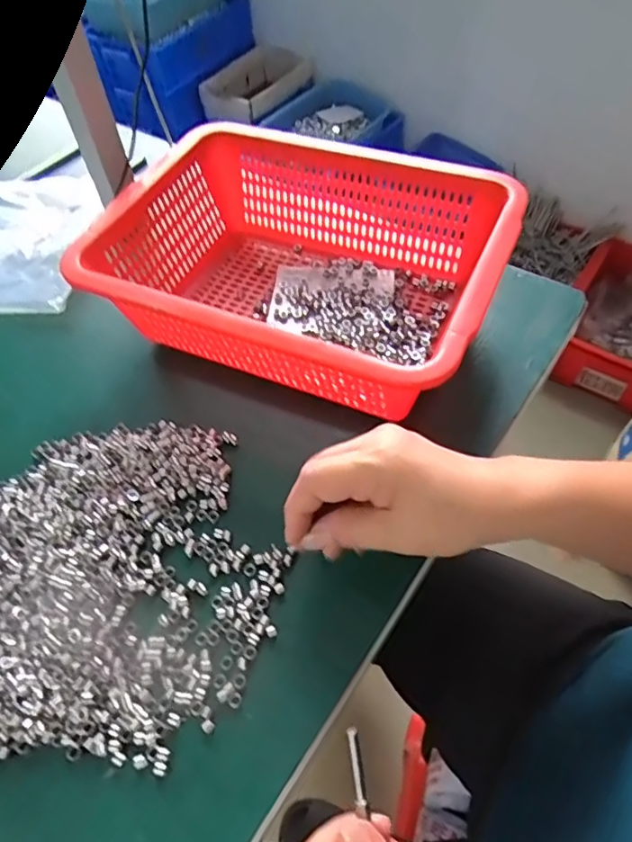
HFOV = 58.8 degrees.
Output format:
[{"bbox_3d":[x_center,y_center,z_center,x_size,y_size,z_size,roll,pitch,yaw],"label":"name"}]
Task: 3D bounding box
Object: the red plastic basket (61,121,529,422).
[{"bbox_3d":[-0.014,-0.119,0.453,0.299,0.101,0.223,20,59,17],"label":"red plastic basket"}]

